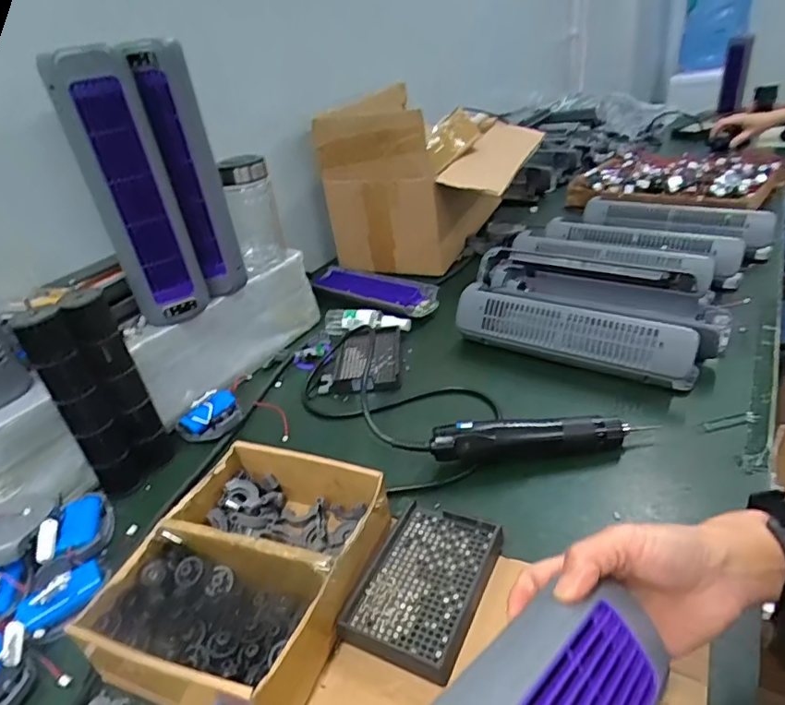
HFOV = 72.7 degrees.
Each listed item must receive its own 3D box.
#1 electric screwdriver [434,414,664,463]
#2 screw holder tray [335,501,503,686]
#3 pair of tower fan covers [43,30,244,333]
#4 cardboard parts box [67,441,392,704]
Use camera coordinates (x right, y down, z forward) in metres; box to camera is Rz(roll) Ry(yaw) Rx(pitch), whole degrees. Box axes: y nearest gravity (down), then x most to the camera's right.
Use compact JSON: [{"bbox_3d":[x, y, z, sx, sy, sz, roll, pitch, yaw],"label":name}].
[{"bbox_3d":[0.156,0.090,0.559,0.228,0.044,0.030,-6,30,1],"label":"electric screwdriver"},{"bbox_3d":[0.026,0.187,0.439,0.094,0.016,0.134,10,34,26],"label":"screw holder tray"},{"bbox_3d":[-0.275,-0.198,0.647,0.059,0.293,0.163,18,40,38],"label":"pair of tower fan covers"},{"bbox_3d":[-0.119,0.174,0.442,0.168,0.061,0.204,7,33,22],"label":"cardboard parts box"}]

